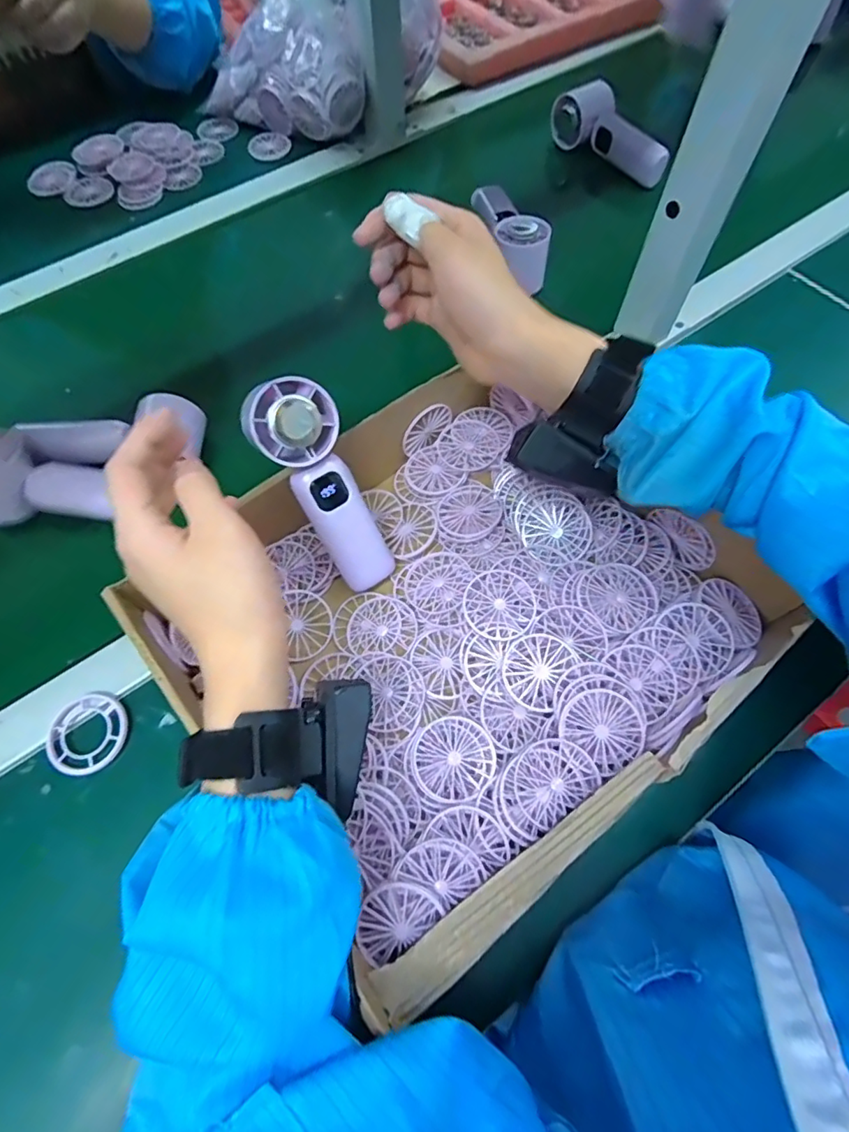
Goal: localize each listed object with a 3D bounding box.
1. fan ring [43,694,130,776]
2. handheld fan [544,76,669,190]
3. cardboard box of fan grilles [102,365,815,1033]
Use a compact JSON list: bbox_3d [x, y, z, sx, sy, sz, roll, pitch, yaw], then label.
[{"bbox_3d":[-0.236,0.117,0.378,0.054,0.010,0.053,1,65,-1],"label":"fan ring"},{"bbox_3d":[0.224,-0.512,0.638,0.158,0.060,0.038,41,70,16],"label":"handheld fan"},{"bbox_3d":[0.022,0.021,0.370,0.346,0.086,0.314,-37,71,-17],"label":"cardboard box of fan grilles"}]

